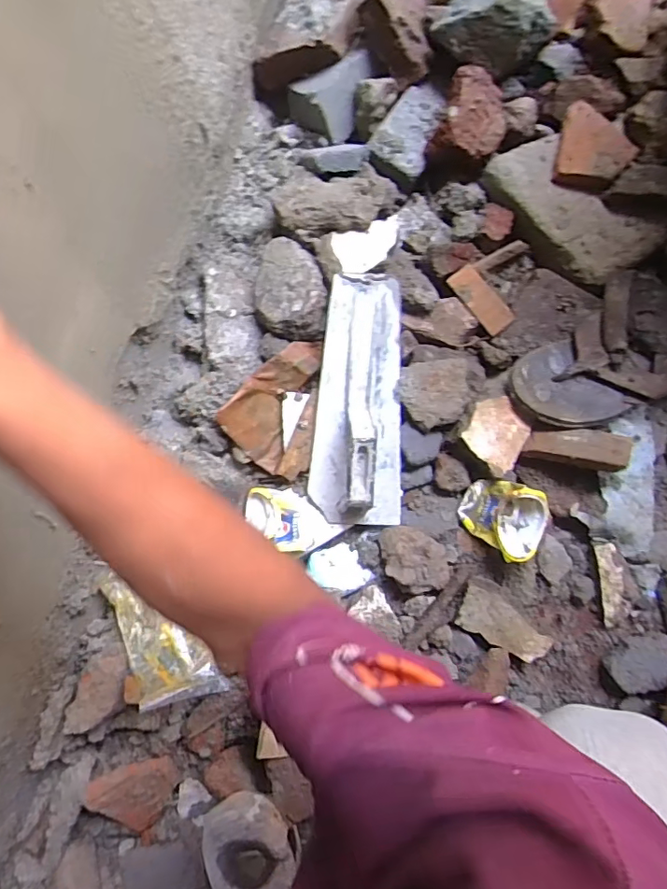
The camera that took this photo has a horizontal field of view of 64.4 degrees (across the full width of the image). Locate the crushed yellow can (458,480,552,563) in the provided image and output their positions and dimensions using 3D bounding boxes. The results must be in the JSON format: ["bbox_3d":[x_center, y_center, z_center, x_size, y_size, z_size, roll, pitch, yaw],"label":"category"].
[{"bbox_3d":[0.194,0.079,0.596,0.093,0.051,0.080,40,92,7],"label":"crushed yellow can"}]

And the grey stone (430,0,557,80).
[{"bbox_3d":[0.191,-0.511,0.631,0.117,0.065,0.109,0,87,7],"label":"grey stone"}]

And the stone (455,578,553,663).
[{"bbox_3d":[0.194,0.199,0.600,0.102,0.032,0.058,25,90,7],"label":"stone"}]

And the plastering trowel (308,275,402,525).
[{"bbox_3d":[0.026,-0.052,0.609,0.101,0.065,0.284,0,87,7],"label":"plastering trowel"}]

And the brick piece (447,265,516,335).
[{"bbox_3d":[0.178,-0.176,0.638,0.034,0.013,0.088,-37,83,3],"label":"brick piece"}]

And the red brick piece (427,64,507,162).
[{"bbox_3d":[0.171,-0.399,0.651,0.081,0.041,0.106,23,90,7],"label":"red brick piece"}]

